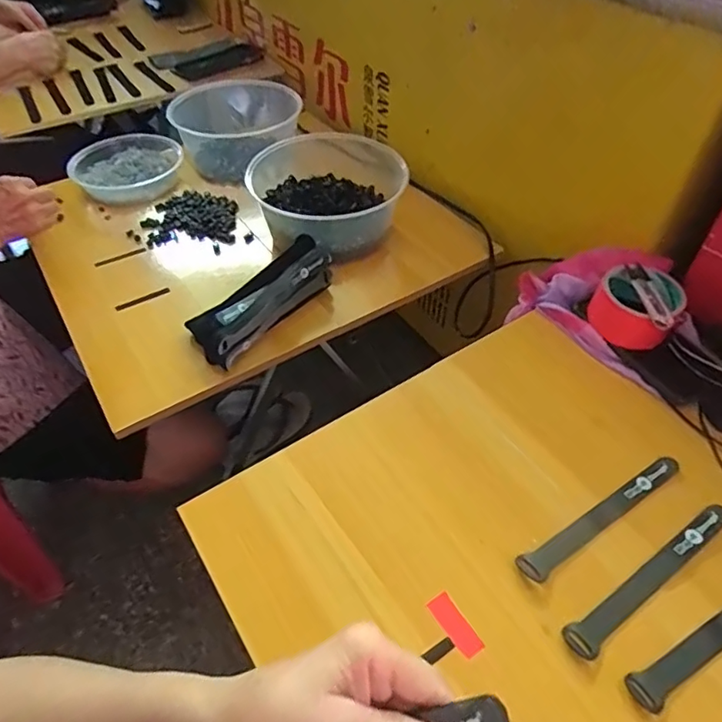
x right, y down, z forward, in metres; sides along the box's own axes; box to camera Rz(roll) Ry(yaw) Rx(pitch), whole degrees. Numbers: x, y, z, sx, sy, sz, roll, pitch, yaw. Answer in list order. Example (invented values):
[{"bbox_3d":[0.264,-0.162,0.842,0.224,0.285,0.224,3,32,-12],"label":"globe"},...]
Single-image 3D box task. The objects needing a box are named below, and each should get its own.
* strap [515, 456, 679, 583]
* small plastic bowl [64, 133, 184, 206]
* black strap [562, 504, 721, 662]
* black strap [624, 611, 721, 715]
[{"bbox_3d":[0.215,0.135,0.474,0.190,0.007,0.022,-25,52,-21],"label":"strap"},{"bbox_3d":[-0.407,-0.335,0.949,0.182,0.054,0.192,0,48,1],"label":"small plastic bowl"},{"bbox_3d":[0.239,0.174,0.436,0.190,0.005,0.024,-26,52,-21],"label":"black strap"},{"bbox_3d":[0.279,0.204,0.413,0.190,0.004,0.024,-24,51,-20],"label":"black strap"}]

